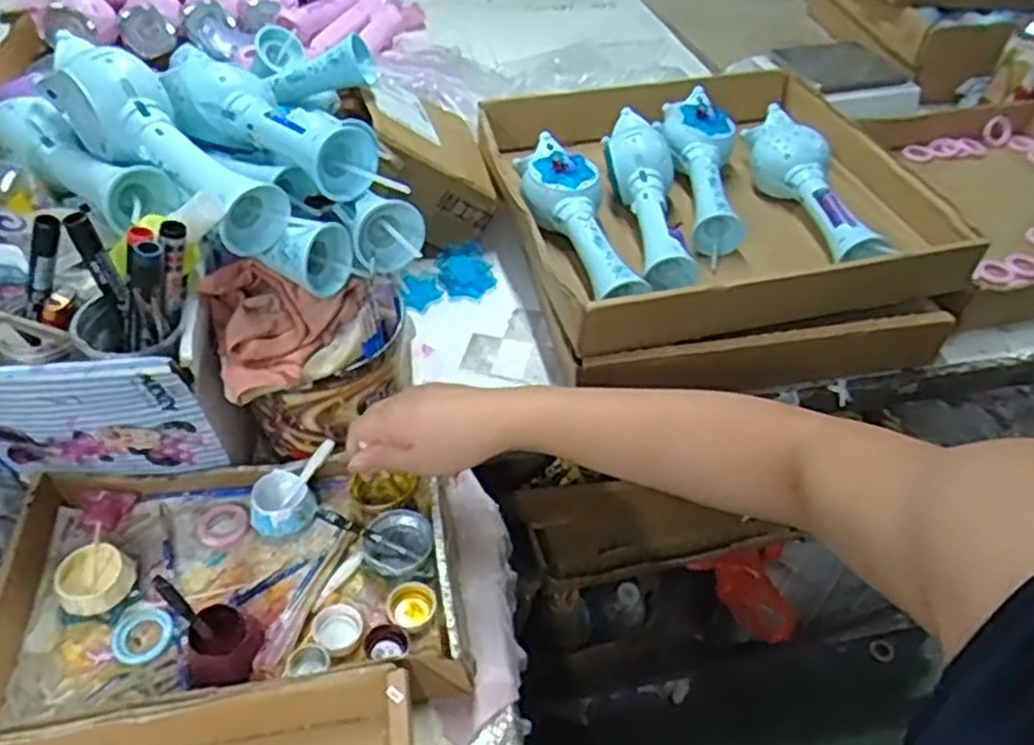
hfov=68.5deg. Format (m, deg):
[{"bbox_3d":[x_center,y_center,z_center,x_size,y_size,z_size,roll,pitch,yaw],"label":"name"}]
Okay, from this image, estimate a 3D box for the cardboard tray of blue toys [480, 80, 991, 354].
[{"bbox_3d":[0.199,-0.193,0.792,0.438,0.081,0.400,-12,46,-14],"label":"cardboard tray of blue toys"}]

